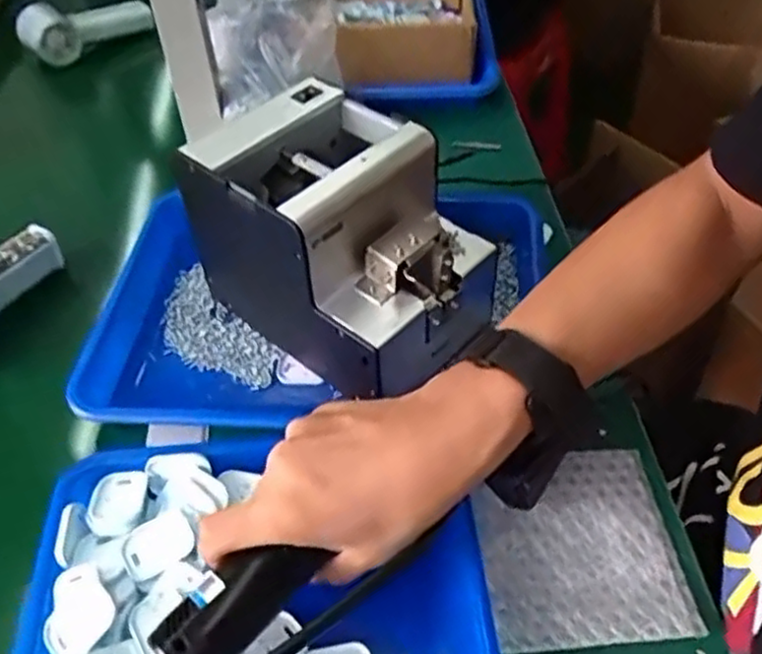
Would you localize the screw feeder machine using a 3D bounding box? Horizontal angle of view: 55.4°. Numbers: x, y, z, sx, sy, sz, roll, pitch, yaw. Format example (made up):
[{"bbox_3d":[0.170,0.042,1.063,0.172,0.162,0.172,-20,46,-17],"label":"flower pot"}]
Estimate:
[{"bbox_3d":[-0.026,-0.058,0.512,0.175,0.148,0.127,31,55,28],"label":"screw feeder machine"}]

